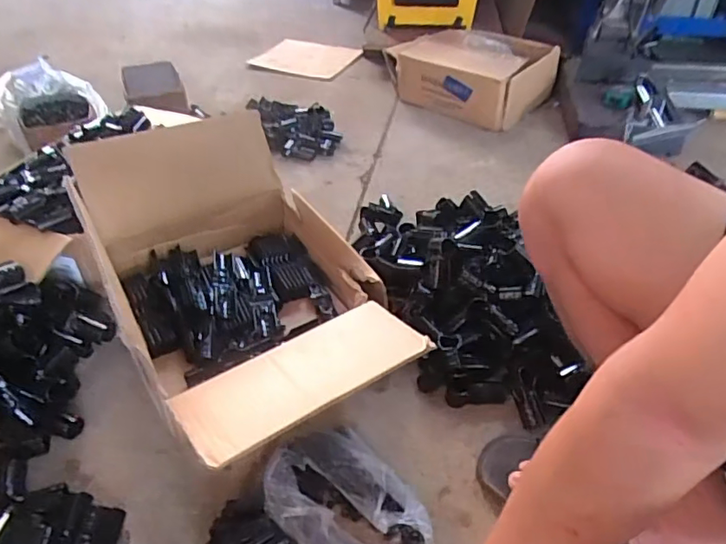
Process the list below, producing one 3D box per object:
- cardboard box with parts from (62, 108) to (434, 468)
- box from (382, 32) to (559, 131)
[{"bbox_3d":[-0.163,0.001,0.777,0.333,0.240,0.498,-23,46,-23],"label":"cardboard box with parts"},{"bbox_3d":[0.286,-0.538,1.497,0.407,0.150,0.282,27,49,28],"label":"box"}]

